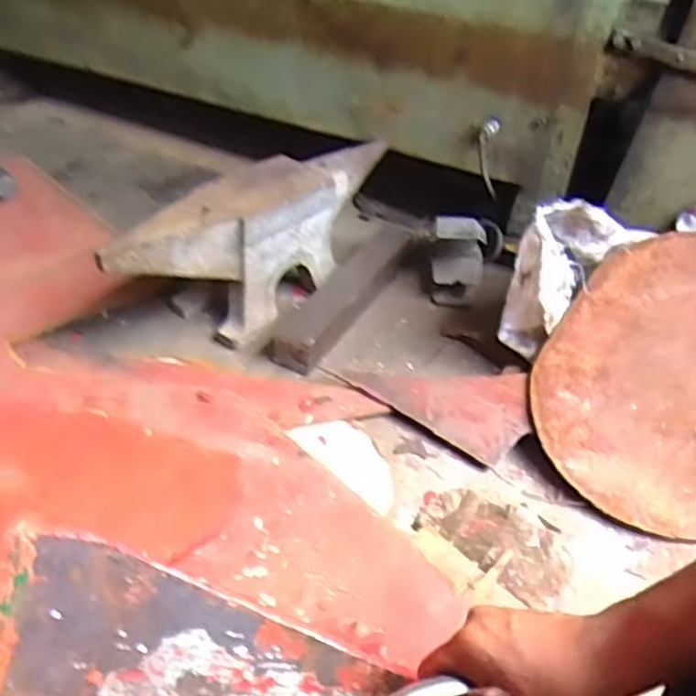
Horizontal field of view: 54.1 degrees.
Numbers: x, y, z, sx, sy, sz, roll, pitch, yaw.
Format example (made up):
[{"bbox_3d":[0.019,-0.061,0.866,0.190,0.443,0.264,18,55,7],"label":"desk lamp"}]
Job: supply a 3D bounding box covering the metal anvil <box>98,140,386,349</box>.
[{"bbox_3d":[-0.112,-0.189,1.157,0.097,0.251,0.625,33,44,32],"label":"metal anvil"}]

